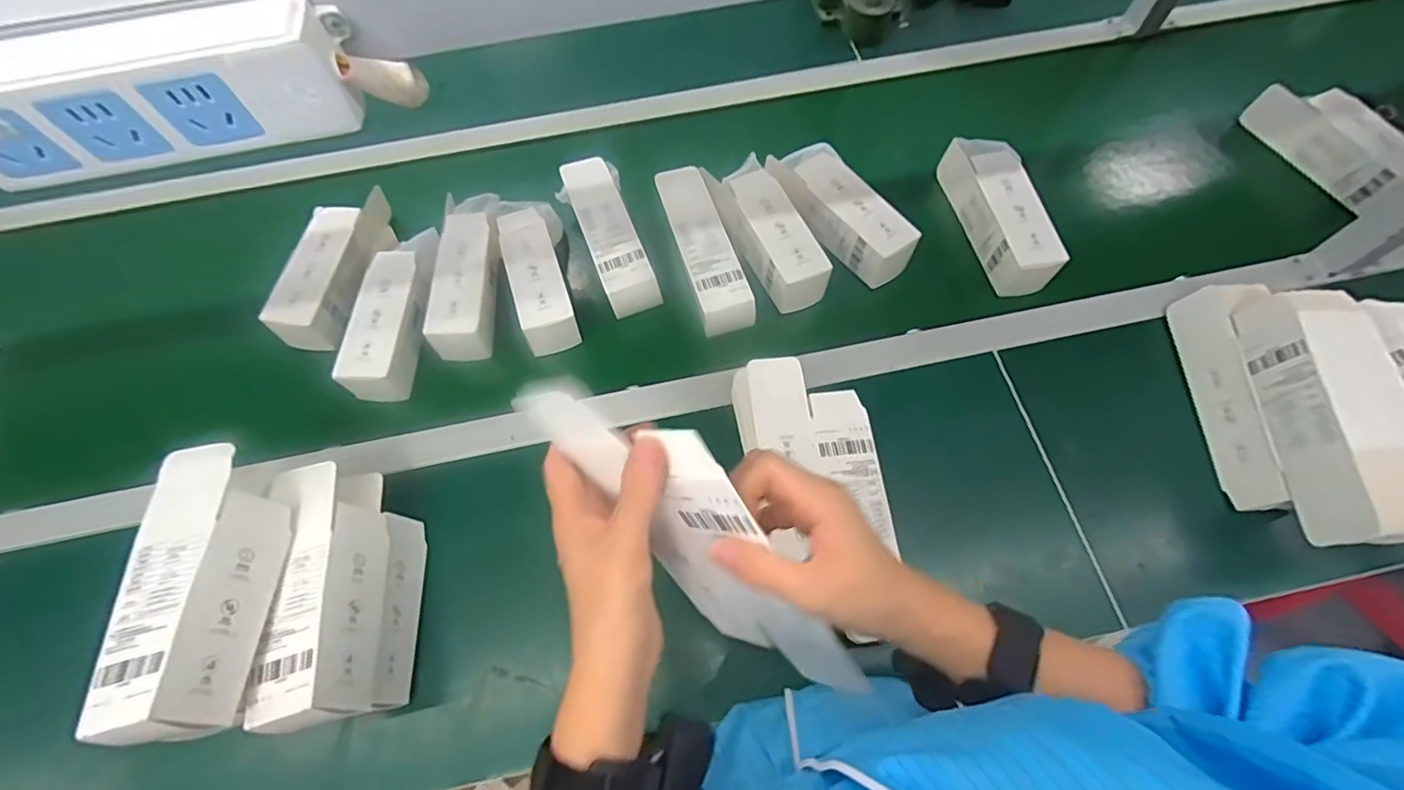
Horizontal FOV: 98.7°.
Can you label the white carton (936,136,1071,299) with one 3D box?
[{"bbox_3d":[0.353,-0.212,0.709,0.065,0.060,0.209,-11,67,-4],"label":"white carton"}]

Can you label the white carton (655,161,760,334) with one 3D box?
[{"bbox_3d":[0.002,-0.170,0.686,0.057,0.038,0.205,-17,67,-6],"label":"white carton"}]

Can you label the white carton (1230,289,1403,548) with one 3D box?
[{"bbox_3d":[0.571,0.015,0.533,0.094,0.052,0.232,3,67,2],"label":"white carton"}]

